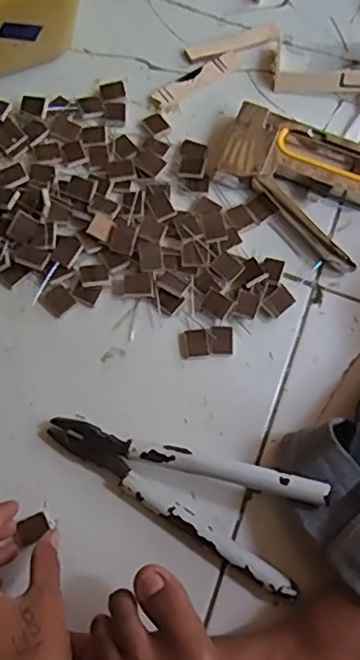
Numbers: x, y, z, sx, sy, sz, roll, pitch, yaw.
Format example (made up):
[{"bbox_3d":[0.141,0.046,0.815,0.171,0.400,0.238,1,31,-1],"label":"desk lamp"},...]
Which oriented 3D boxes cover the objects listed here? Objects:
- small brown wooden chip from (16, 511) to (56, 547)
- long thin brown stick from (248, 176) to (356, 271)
[{"bbox_3d":[-0.108,0.146,0.459,0.025,0.007,0.018,-34,76,-13],"label":"small brown wooden chip"},{"bbox_3d":[0.108,-0.095,0.547,0.117,0.019,0.007,48,50,9],"label":"long thin brown stick"}]

